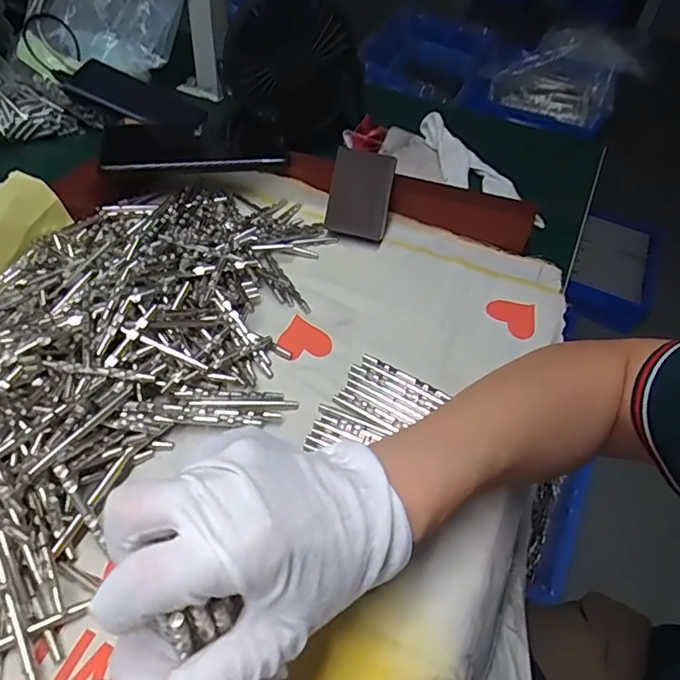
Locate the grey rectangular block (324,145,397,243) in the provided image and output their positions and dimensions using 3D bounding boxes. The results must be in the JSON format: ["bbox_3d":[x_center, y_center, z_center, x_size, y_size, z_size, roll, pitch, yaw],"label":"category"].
[{"bbox_3d":[0.018,-0.127,0.456,0.054,0.071,0.014,17,27,13],"label":"grey rectangular block"}]

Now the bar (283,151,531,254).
[{"bbox_3d":[0.060,-0.126,0.470,0.221,0.033,0.032,17,49,9],"label":"bar"}]

